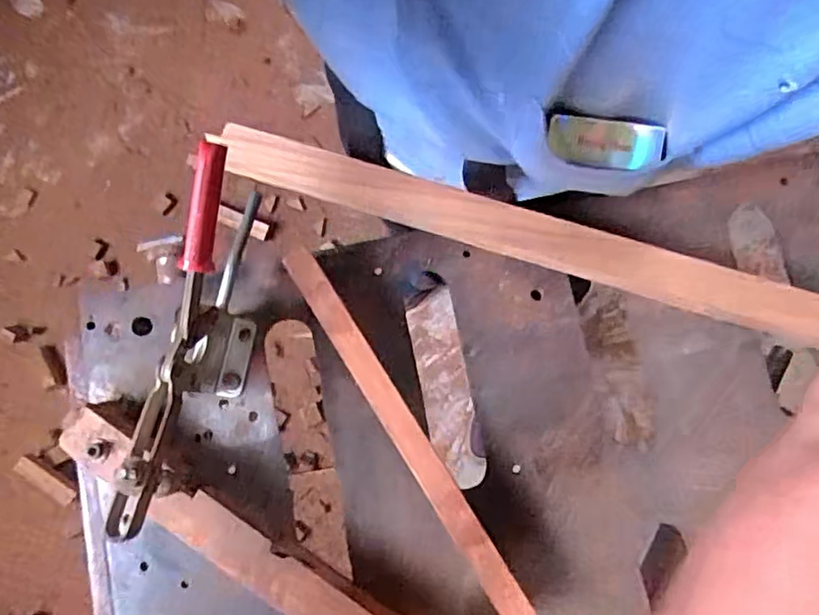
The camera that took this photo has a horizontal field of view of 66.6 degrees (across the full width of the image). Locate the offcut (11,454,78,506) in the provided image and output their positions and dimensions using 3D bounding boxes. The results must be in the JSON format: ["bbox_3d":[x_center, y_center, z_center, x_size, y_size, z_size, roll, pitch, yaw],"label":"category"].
[{"bbox_3d":[-0.796,0.380,1.364,0.150,0.023,0.043,34,80,6],"label":"offcut"}]

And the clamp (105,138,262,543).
[{"bbox_3d":[-0.165,0.030,0.485,0.046,0.140,0.277,12,78,2],"label":"clamp"}]

